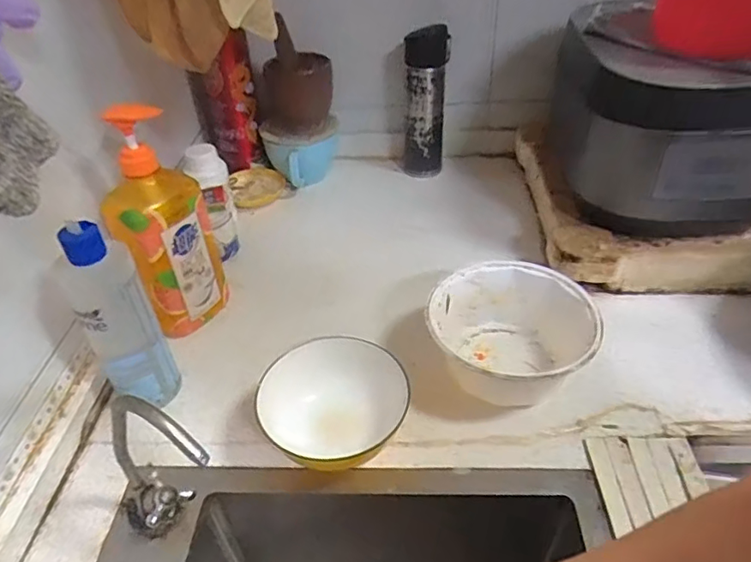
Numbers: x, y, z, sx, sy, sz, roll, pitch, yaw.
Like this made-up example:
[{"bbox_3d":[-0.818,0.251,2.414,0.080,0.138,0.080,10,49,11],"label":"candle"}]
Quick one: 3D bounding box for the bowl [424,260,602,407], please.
[{"bbox_3d":[0.136,0.061,0.567,0.162,0.081,0.155,-2,40,1],"label":"bowl"}]

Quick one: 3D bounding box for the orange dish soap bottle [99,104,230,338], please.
[{"bbox_3d":[-0.227,-0.055,0.595,0.098,0.263,0.061,-23,44,-23],"label":"orange dish soap bottle"}]

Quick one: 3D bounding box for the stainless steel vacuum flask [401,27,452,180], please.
[{"bbox_3d":[0.077,-0.274,0.861,0.065,0.240,0.057,-1,40,2],"label":"stainless steel vacuum flask"}]

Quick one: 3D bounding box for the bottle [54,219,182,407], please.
[{"bbox_3d":[-0.240,0.042,0.520,0.052,0.208,0.053,11,42,16],"label":"bottle"}]

